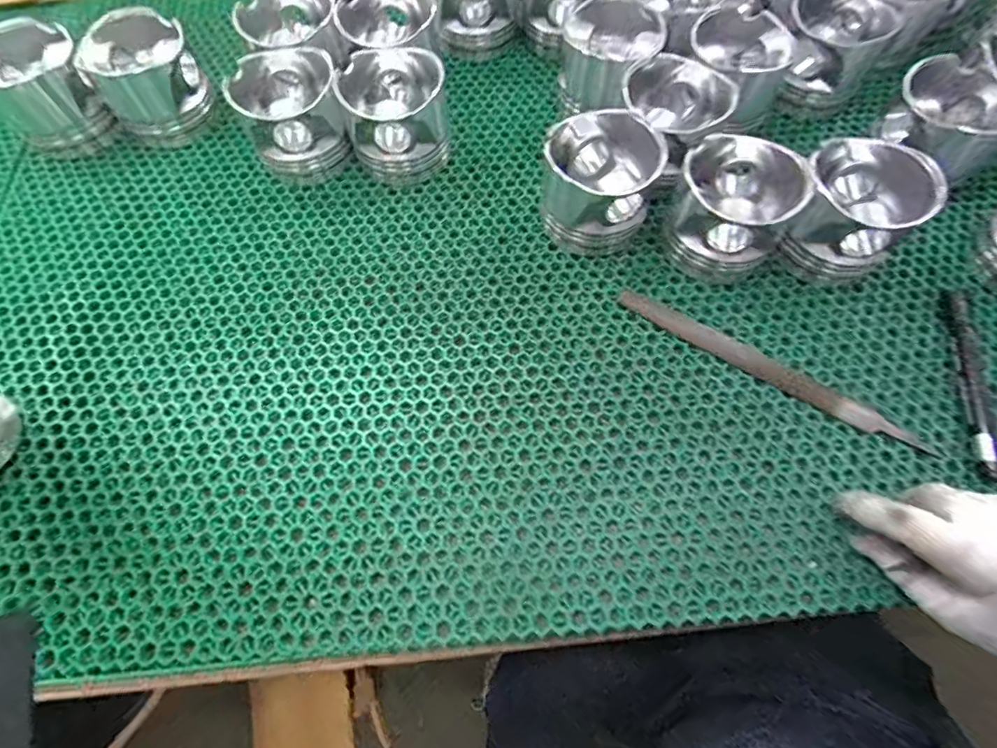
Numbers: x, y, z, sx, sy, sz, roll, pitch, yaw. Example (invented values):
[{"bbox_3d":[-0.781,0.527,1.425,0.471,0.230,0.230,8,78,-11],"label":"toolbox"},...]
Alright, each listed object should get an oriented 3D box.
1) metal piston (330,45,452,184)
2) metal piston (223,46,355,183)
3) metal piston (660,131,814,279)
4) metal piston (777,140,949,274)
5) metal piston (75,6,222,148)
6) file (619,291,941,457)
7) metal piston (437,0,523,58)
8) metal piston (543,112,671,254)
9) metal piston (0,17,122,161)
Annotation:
[{"bbox_3d":[-0.086,-0.222,0.442,0.087,0.075,0.086,0,66,1],"label":"metal piston"},{"bbox_3d":[-0.178,-0.224,0.441,0.085,0.070,0.092,-26,68,-11],"label":"metal piston"},{"bbox_3d":[0.178,-0.126,0.396,0.089,0.071,0.087,30,69,13],"label":"metal piston"},{"bbox_3d":[0.270,-0.124,0.390,0.085,0.075,0.084,34,70,15],"label":"metal piston"},{"bbox_3d":[-0.321,-0.272,0.466,0.090,0.072,0.080,-41,71,-16],"label":"metal piston"},{"bbox_3d":[0.197,-0.006,0.377,0.230,0.005,0.019,31,70,14],"label":"file"},{"bbox_3d":[-0.021,-0.378,0.510,0.088,0.069,0.083,4,66,3],"label":"metal piston"},{"bbox_3d":[0.079,-0.151,0.409,0.090,0.071,0.091,24,68,11],"label":"metal piston"},{"bbox_3d":[-0.402,-0.250,0.454,0.082,0.076,0.083,-36,70,-14],"label":"metal piston"}]

